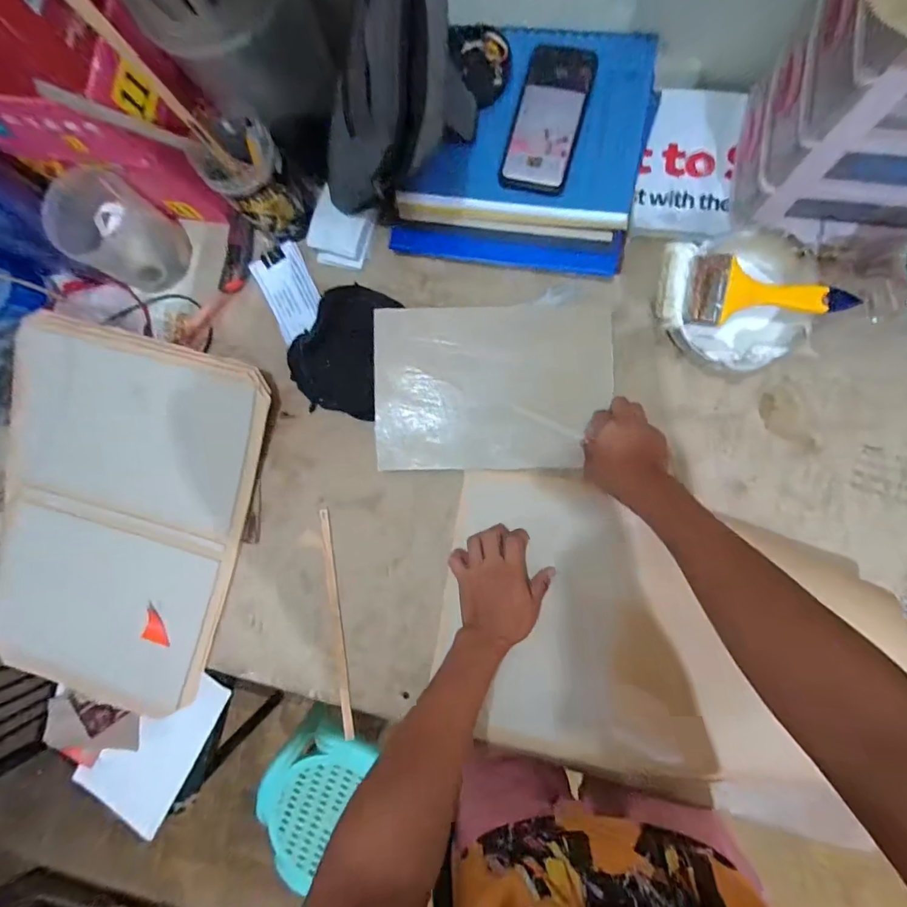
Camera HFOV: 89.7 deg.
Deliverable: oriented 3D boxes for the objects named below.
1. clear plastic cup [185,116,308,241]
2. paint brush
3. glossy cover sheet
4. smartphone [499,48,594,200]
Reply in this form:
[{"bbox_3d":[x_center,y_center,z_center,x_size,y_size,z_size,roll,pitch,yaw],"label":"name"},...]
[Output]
[{"bbox_3d":[-0.241,-0.333,0.556,0.081,0.128,0.088,0,89,6],"label":"clear plastic cup"},{"bbox_3d":[0.334,-0.170,0.481,0.175,0.031,0.068,1,89,6],"label":"paint brush"},{"bbox_3d":[0.048,-0.083,0.573,0.292,0.009,0.202,-1,92,2],"label":"glossy cover sheet"},{"bbox_3d":[0.109,-0.390,0.534,0.078,0.011,0.164,15,95,2],"label":"smartphone"}]

